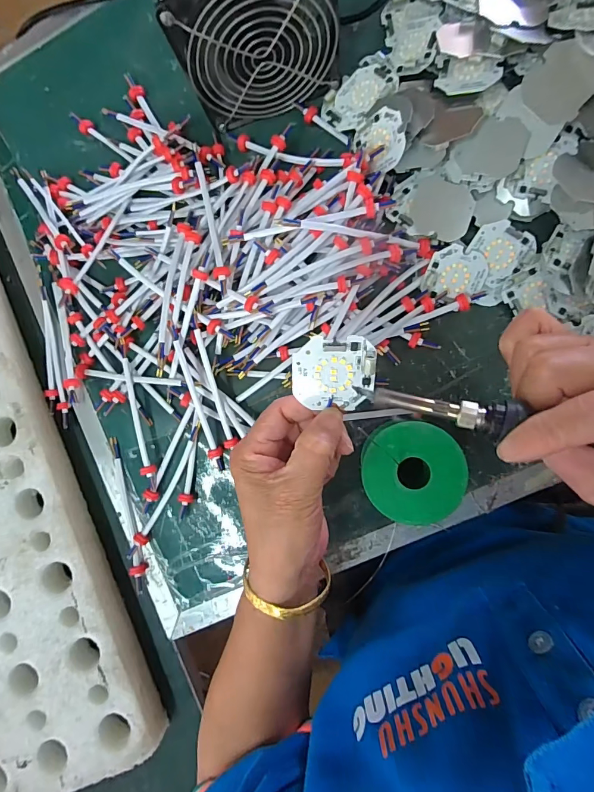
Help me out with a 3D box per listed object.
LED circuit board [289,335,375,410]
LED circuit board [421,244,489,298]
[{"bbox_3d":[0.021,-0.011,0.231,0.047,0.007,0.044,0,118,2],"label":"LED circuit board"},{"bbox_3d":[0.127,-0.100,0.320,0.047,0.007,0.037,11,92,9],"label":"LED circuit board"}]

